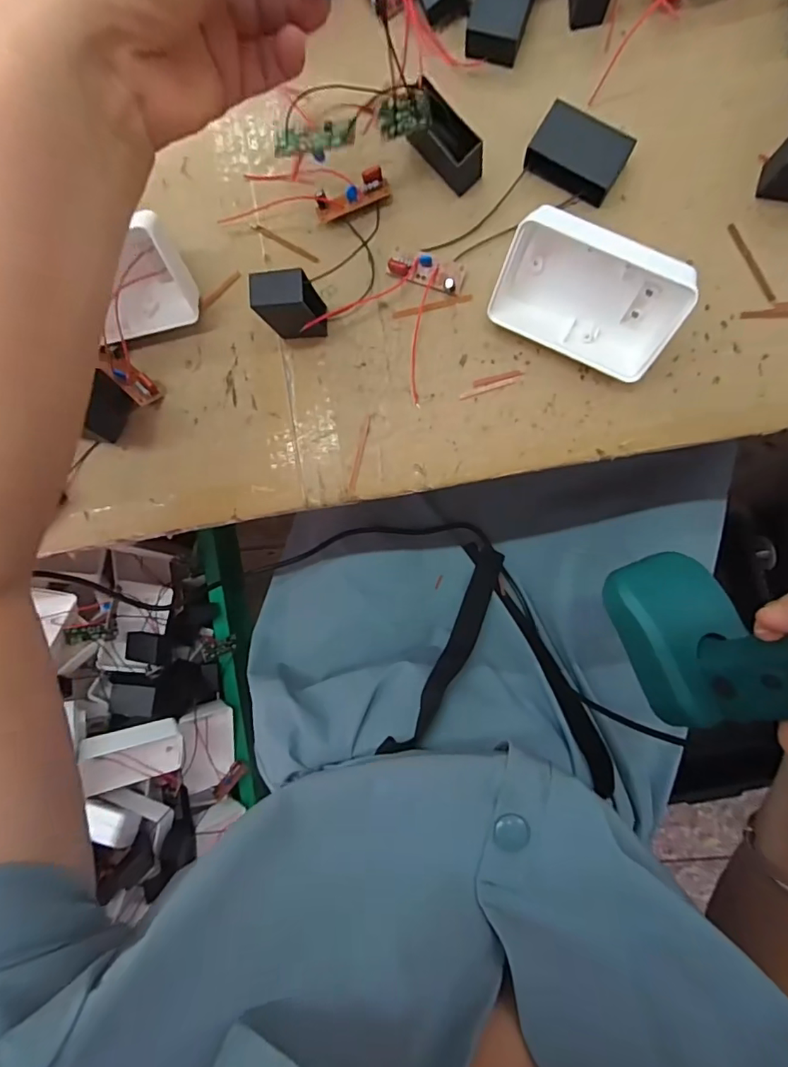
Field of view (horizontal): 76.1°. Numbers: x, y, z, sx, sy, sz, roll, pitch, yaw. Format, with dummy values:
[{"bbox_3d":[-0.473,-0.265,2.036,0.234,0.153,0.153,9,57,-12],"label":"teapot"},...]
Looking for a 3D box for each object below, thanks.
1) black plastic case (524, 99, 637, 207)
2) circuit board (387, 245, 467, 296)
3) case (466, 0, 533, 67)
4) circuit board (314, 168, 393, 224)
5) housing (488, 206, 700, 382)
[{"bbox_3d":[0.100,-0.205,0.272,0.049,0.019,0.032,32,96,4],"label":"black plastic case"},{"bbox_3d":[0.019,-0.151,0.289,0.044,0.010,0.016,15,95,5],"label":"circuit board"},{"bbox_3d":[0.060,-0.287,0.274,0.029,0.017,0.049,17,95,5],"label":"case"},{"bbox_3d":[-0.024,-0.194,0.291,0.043,0.012,0.017,-13,92,7],"label":"circuit board"},{"bbox_3d":[0.098,-0.122,0.261,0.090,0.030,0.063,27,140,3],"label":"housing"}]

